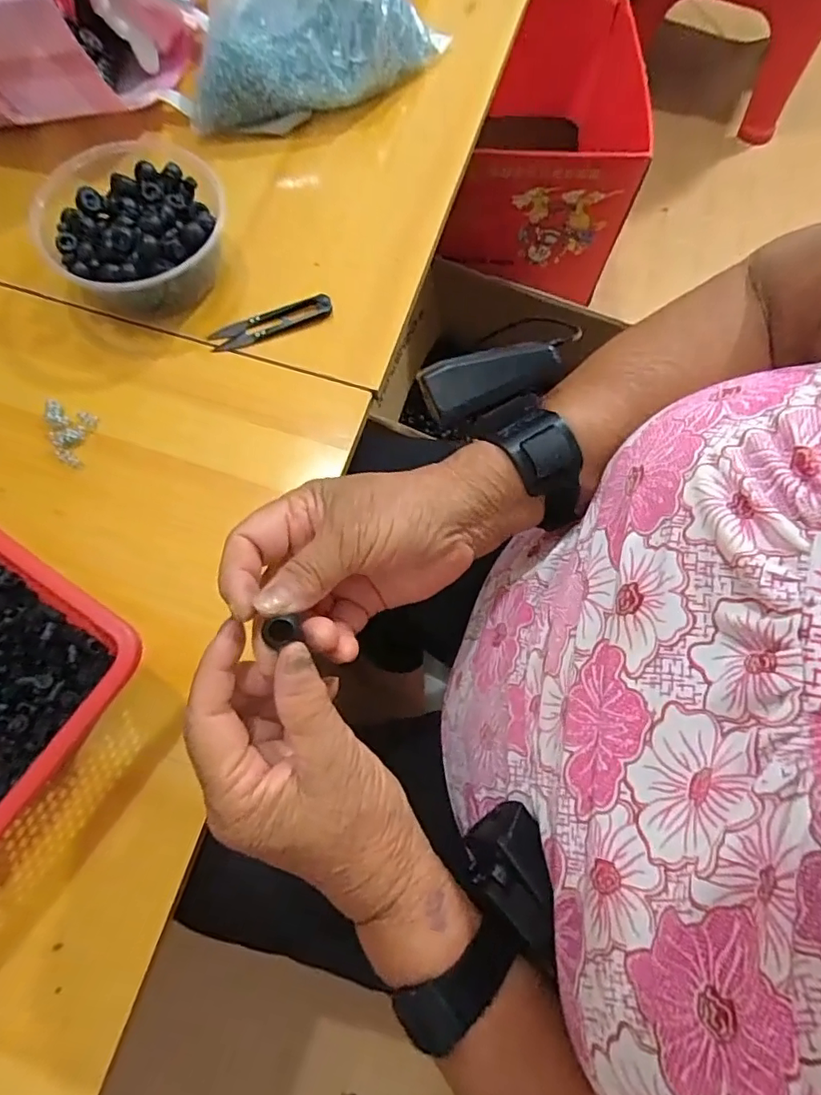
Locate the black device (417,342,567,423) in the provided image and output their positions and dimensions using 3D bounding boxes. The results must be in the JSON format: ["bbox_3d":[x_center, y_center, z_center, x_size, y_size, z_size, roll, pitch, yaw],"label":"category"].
[{"bbox_3d":[0.042,-0.089,0.286,0.071,0.016,0.030,-18,73,-7],"label":"black device"}]

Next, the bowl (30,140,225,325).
[{"bbox_3d":[-0.216,-0.249,0.445,0.137,0.062,0.145,0,71,-1],"label":"bowl"}]

